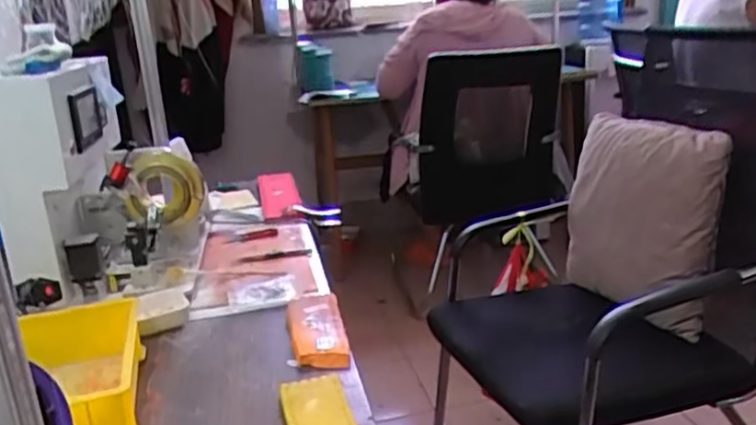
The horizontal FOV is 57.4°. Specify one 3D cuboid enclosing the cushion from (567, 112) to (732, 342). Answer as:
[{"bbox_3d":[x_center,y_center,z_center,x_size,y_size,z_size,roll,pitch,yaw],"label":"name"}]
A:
[{"bbox_3d":[0.501,0.009,1.360,0.119,0.355,0.331,-17,21,-37],"label":"cushion"}]

